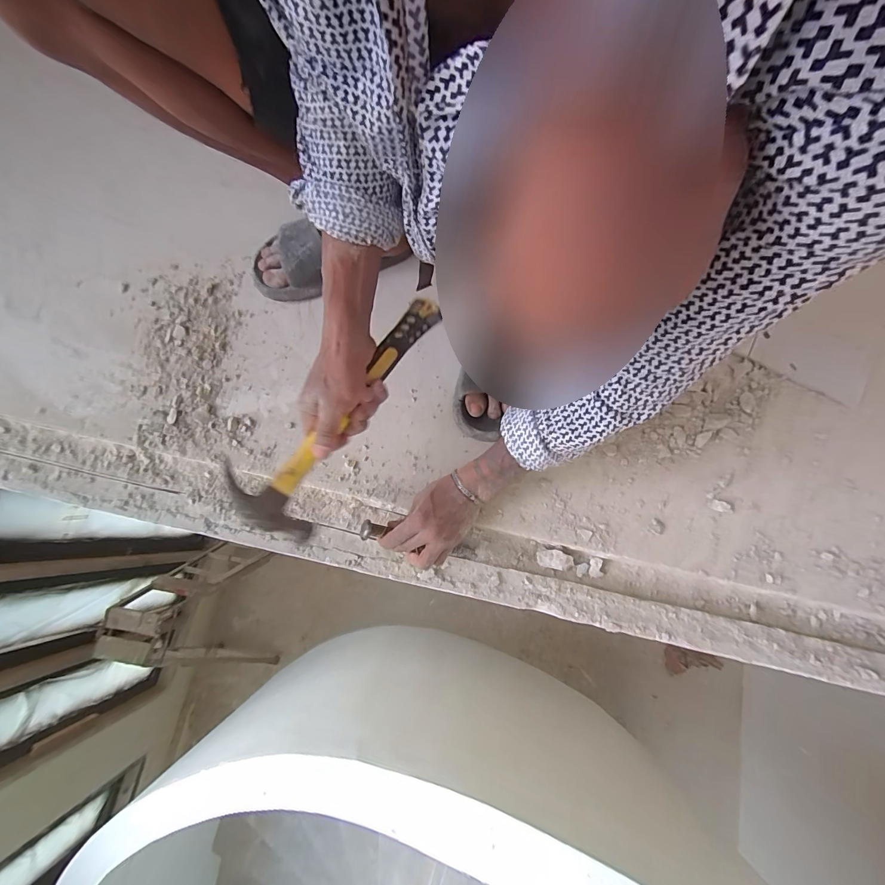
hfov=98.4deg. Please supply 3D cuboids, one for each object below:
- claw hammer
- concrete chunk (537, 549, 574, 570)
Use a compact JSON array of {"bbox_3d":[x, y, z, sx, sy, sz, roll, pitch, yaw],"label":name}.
[{"bbox_3d":[-0.120,-0.040,0.436,0.117,0.031,0.315,38,87,-22],"label":"claw hammer"},{"bbox_3d":[0.168,0.173,0.567,0.053,0.019,0.027,11,76,2],"label":"concrete chunk"}]

